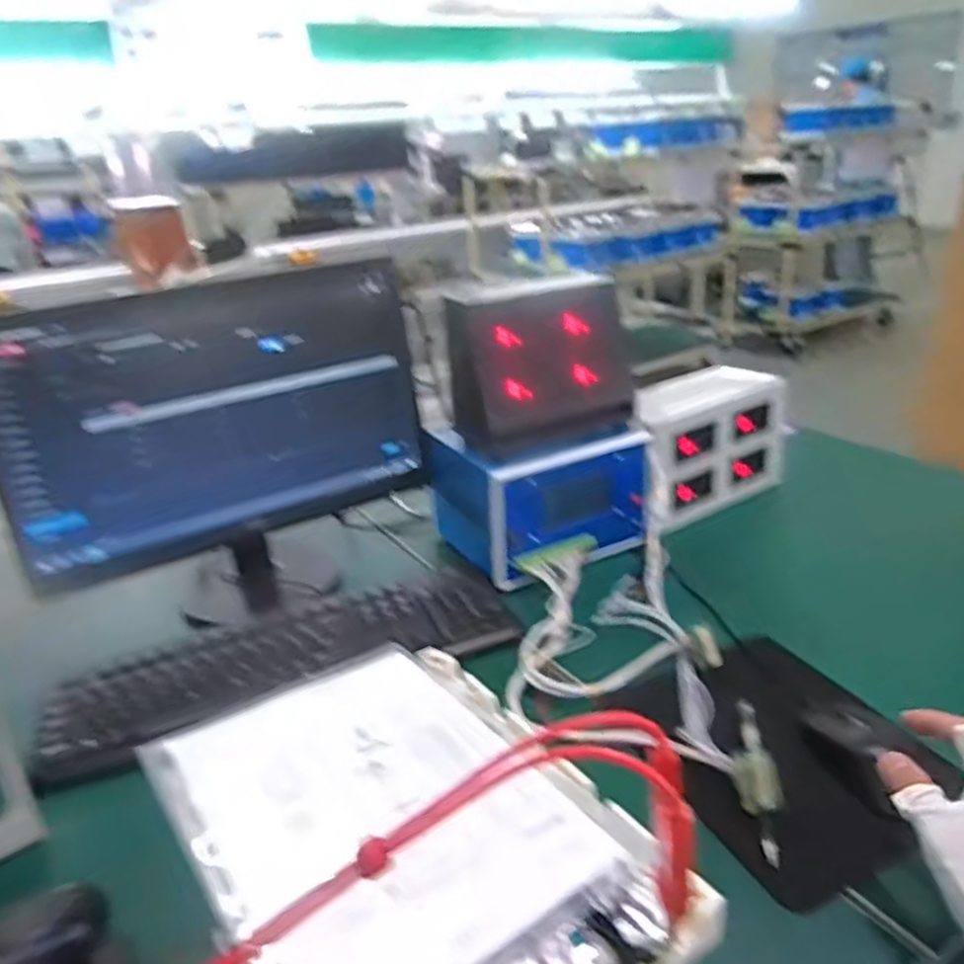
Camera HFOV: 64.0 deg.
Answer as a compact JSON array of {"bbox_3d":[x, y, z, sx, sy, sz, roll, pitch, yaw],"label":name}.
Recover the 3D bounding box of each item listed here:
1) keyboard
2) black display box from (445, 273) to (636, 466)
[{"bbox_3d":[-0.184,0.169,0.745,0.432,0.017,0.142,-13,26,-20],"label":"keyboard"},{"bbox_3d":[0.062,-0.133,0.855,0.199,0.168,0.108,-17,28,-27],"label":"black display box"}]

